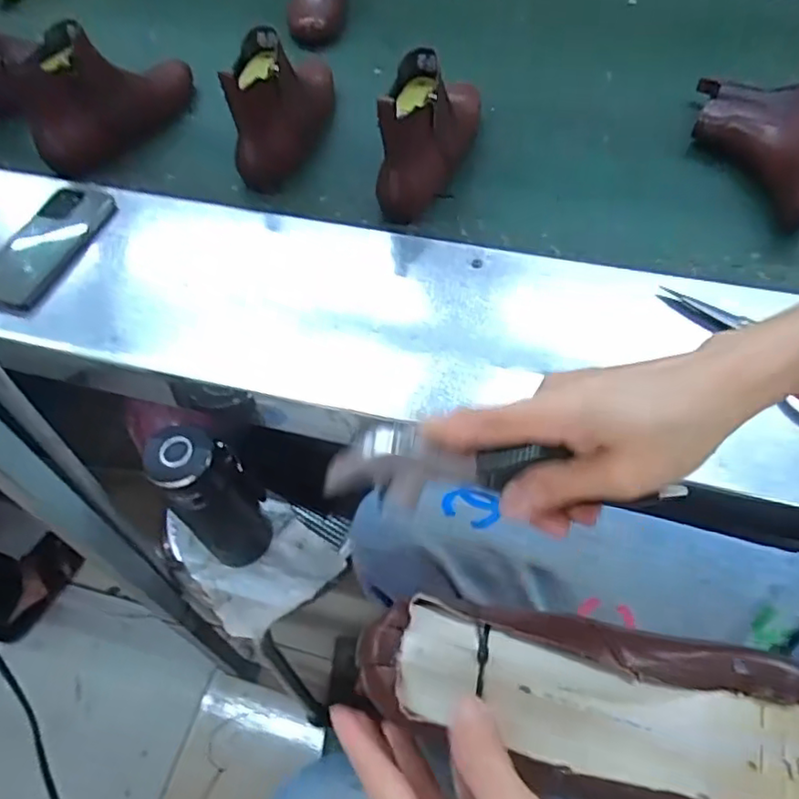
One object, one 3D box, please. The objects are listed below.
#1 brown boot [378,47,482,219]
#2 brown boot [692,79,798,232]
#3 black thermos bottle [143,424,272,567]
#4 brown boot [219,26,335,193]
[{"bbox_3d":[0.042,-0.333,0.716,0.074,0.133,0.241,13,57,10],"label":"brown boot"},{"bbox_3d":[0.427,-0.307,0.734,0.167,0.081,0.221,24,60,17],"label":"brown boot"},{"bbox_3d":[-0.199,0.112,0.669,0.083,0.223,0.070,2,56,3],"label":"black thermos bottle"},{"bbox_3d":[-0.142,-0.380,0.756,0.078,0.120,0.209,8,56,8],"label":"brown boot"}]

